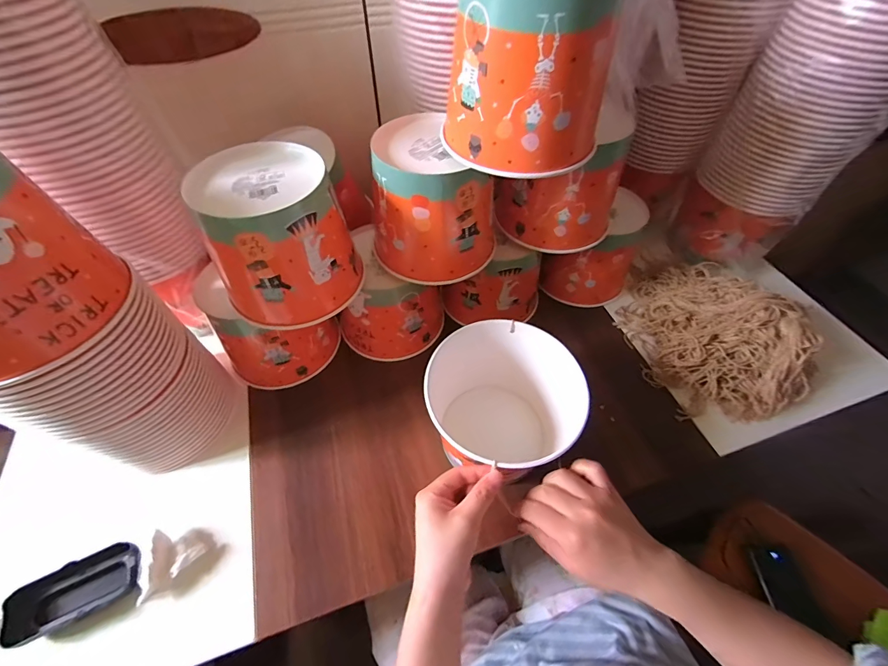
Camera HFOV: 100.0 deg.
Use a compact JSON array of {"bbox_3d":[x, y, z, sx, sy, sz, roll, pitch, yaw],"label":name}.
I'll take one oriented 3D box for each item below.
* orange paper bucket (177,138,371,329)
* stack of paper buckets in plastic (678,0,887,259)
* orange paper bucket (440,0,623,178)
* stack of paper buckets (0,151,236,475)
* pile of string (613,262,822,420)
[{"bbox_3d":[-0.176,-0.103,0.411,0.141,0.150,0.141,-23,58,-16],"label":"orange paper bucket"},{"bbox_3d":[0.506,-0.301,0.506,0.183,0.390,0.171,37,62,23],"label":"stack of paper buckets in plastic"},{"bbox_3d":[0.080,-0.244,0.337,0.141,0.131,0.139,11,55,7],"label":"orange paper bucket"},{"bbox_3d":[-0.352,0.002,0.355,0.141,0.340,0.146,33,60,20],"label":"stack of paper buckets"},{"bbox_3d":[0.377,-0.010,0.540,0.194,0.080,0.268,-13,56,-10],"label":"pile of string"}]

